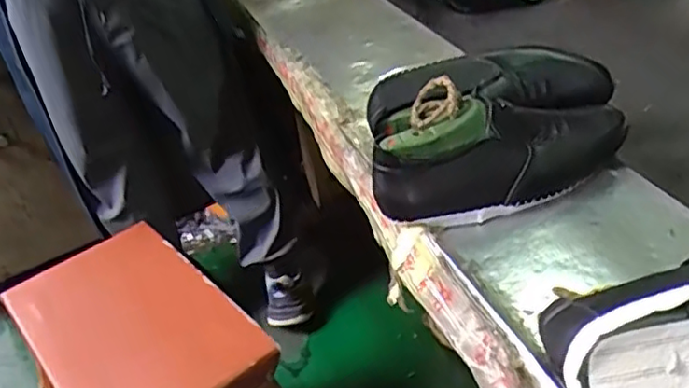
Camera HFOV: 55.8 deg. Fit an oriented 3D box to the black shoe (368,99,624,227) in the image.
[{"bbox_3d":[0.154,-0.039,0.617,0.254,0.078,0.077,-14,35,-7],"label":"black shoe"}]

